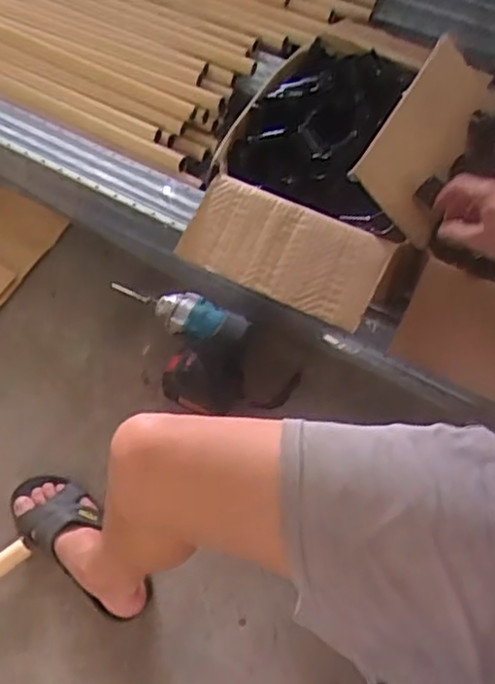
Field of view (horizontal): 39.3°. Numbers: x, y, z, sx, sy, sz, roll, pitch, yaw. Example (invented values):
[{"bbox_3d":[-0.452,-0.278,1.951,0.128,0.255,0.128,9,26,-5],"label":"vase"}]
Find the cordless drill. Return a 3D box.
[{"bbox_3d":[-0.096,0.012,1.003,0.194,0.243,0.066,29,65,14],"label":"cordless drill"}]

